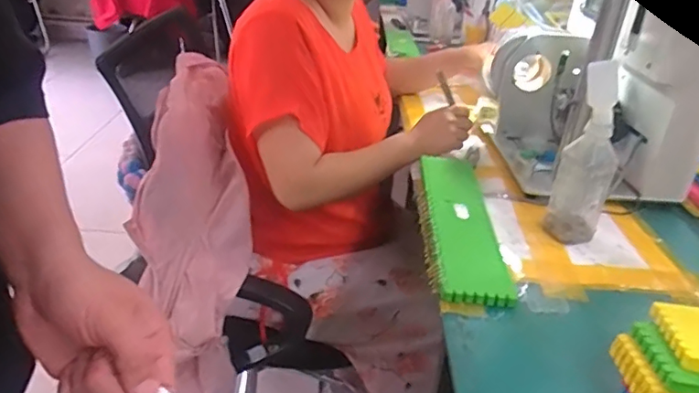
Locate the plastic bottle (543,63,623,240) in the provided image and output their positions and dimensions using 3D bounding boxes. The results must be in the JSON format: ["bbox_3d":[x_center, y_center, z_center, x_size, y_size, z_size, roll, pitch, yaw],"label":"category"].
[{"bbox_3d":[0.301,-0.047,0.695,0.053,0.219,0.051,1,28,-6],"label":"plastic bottle"}]

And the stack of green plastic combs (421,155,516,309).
[{"bbox_3d":[0.148,0.028,0.746,0.081,0.017,0.353,5,28,0],"label":"stack of green plastic combs"}]

